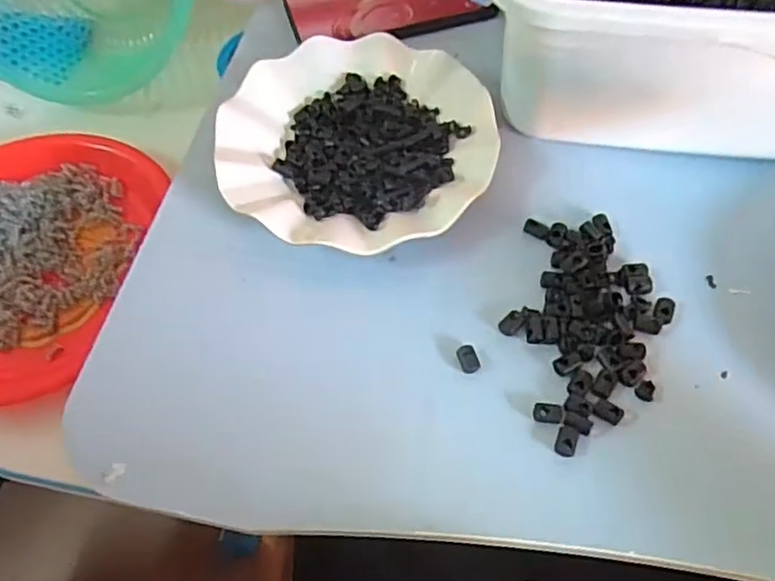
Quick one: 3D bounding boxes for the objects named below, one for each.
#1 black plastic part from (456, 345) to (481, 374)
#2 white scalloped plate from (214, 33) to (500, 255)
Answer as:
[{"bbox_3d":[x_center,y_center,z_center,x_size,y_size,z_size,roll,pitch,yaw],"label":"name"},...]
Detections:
[{"bbox_3d":[0.047,0.039,0.376,0.011,0.004,0.017,-19,61,-6],"label":"black plastic part"},{"bbox_3d":[-0.022,-0.100,0.449,0.174,0.031,0.179,-2,60,3],"label":"white scalloped plate"}]

